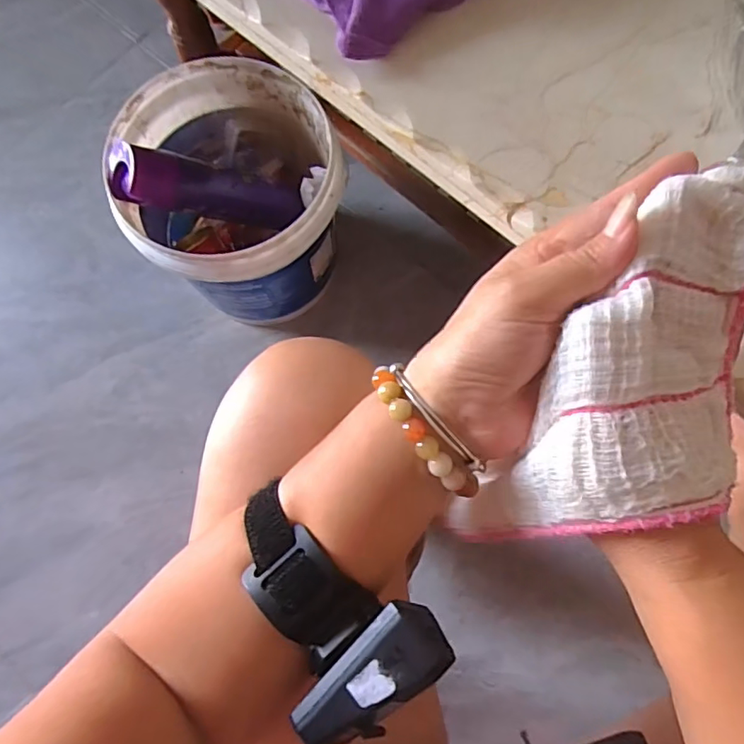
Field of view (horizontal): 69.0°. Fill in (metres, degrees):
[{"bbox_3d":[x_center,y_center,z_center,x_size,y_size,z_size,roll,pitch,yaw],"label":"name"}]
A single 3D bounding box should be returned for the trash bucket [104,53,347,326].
[{"bbox_3d":[-0.166,-0.213,0.686,0.241,0.231,0.255,-29,78,-7],"label":"trash bucket"}]

